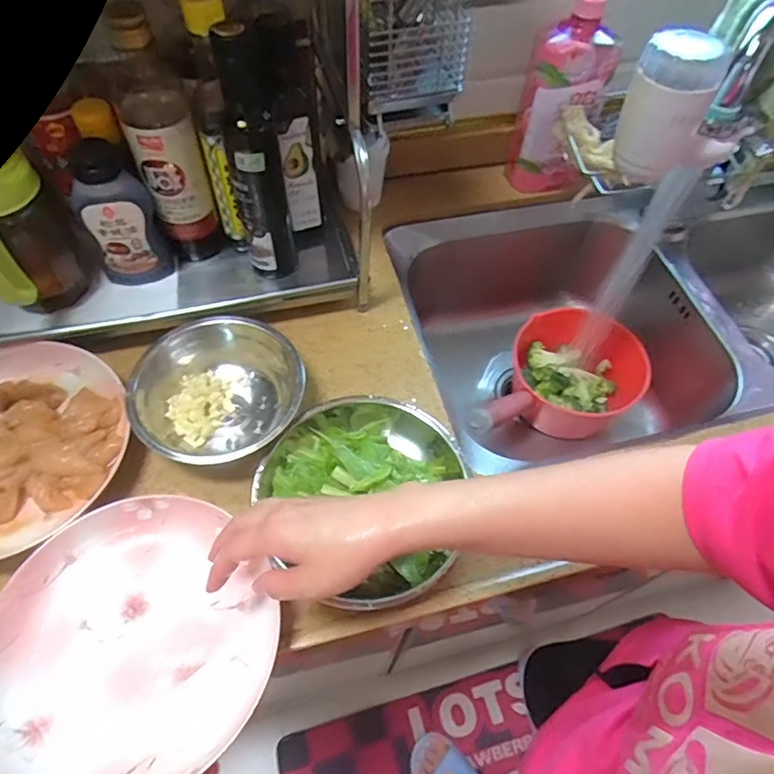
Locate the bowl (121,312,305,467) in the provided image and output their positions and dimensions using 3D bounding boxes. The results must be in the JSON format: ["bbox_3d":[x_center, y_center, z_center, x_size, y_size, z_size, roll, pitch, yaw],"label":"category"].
[{"bbox_3d":[-0.154,0.010,0.513,0.150,0.069,0.131,-16,60,-13],"label":"bowl"}]

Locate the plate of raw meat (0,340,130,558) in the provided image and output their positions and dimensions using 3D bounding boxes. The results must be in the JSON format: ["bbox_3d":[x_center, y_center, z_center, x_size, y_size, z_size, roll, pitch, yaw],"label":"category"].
[{"bbox_3d":[-0.340,0.051,0.484,0.199,0.031,0.189,1,58,-2],"label":"plate of raw meat"}]

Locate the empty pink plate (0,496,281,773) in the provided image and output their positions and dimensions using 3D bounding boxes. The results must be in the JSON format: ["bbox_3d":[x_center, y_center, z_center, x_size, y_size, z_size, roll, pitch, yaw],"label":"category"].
[{"bbox_3d":[-0.190,0.183,0.407,0.199,0.029,0.195,1,58,-2],"label":"empty pink plate"}]

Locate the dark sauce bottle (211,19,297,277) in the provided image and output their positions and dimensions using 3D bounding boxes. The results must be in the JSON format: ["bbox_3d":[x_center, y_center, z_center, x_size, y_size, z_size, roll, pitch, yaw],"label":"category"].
[{"bbox_3d":[-0.119,-0.199,0.501,0.046,0.236,0.050,-9,59,-8],"label":"dark sauce bottle"}]

